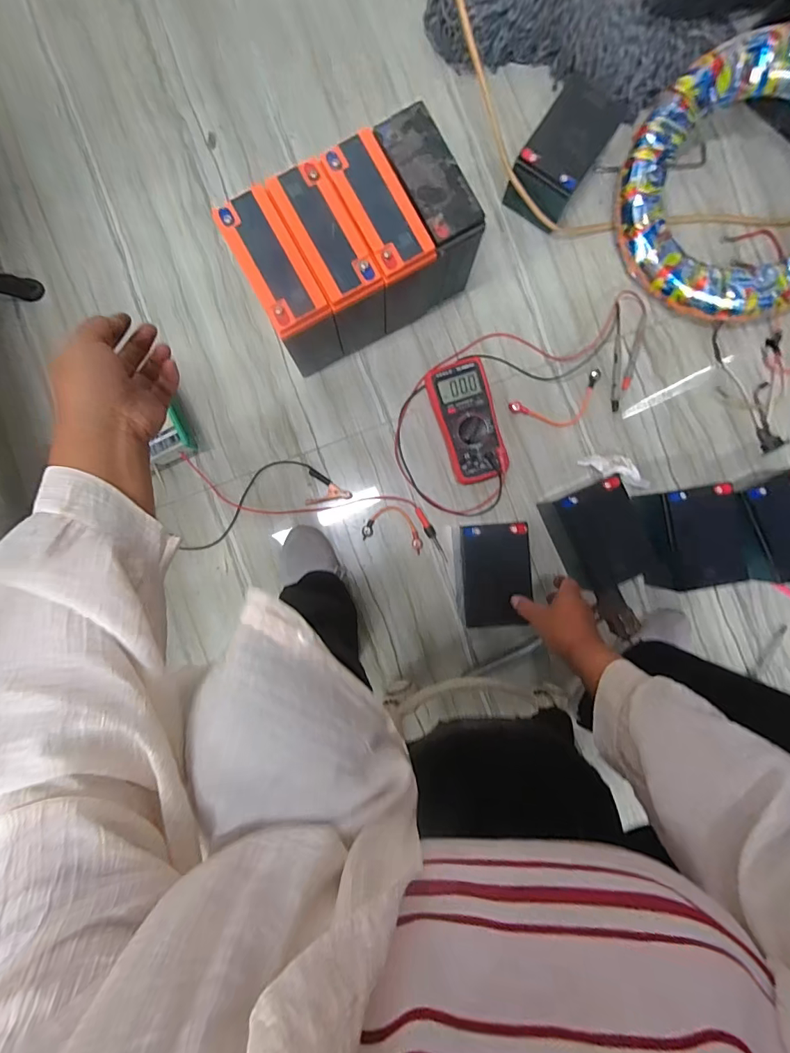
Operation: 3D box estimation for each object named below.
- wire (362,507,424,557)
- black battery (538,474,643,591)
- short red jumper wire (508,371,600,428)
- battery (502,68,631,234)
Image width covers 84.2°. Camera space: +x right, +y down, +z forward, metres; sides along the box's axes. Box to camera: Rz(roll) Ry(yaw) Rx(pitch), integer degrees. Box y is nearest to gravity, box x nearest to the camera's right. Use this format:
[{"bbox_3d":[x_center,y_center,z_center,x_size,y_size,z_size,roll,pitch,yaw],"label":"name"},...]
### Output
[{"bbox_3d":[0.001,0.002,0.762,0.106,0.006,0.069,16,89,0],"label":"wire"},{"bbox_3d":[0.323,0.016,0.710,0.110,0.114,0.165,-24,89,-1],"label":"black battery"},{"bbox_3d":[0.285,-0.208,0.755,0.166,0.028,0.072,-22,89,-1],"label":"short red jumper wire"},{"bbox_3d":[0.270,-0.602,0.720,0.106,0.112,0.157,34,89,0],"label":"battery"}]

